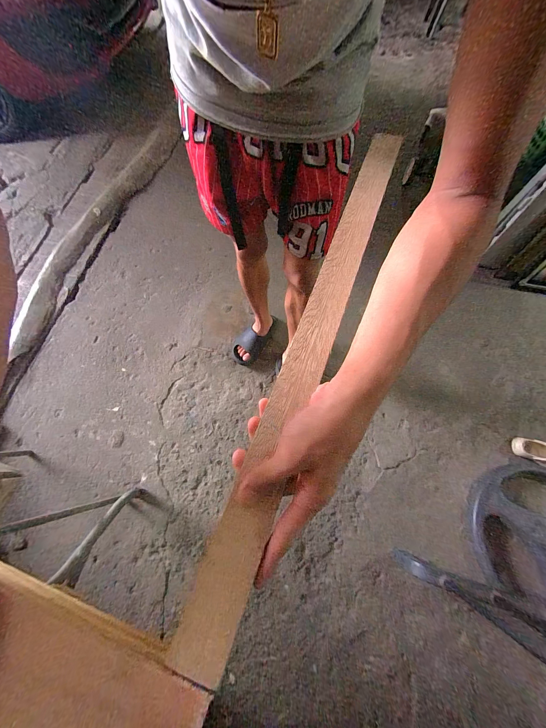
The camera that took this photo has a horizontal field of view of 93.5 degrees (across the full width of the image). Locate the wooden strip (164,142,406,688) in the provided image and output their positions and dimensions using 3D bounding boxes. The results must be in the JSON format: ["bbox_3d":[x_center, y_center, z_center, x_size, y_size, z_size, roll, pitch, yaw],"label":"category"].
[{"bbox_3d":[0.047,-0.046,0.255,0.038,0.011,0.556,20,71,7],"label":"wooden strip"}]

